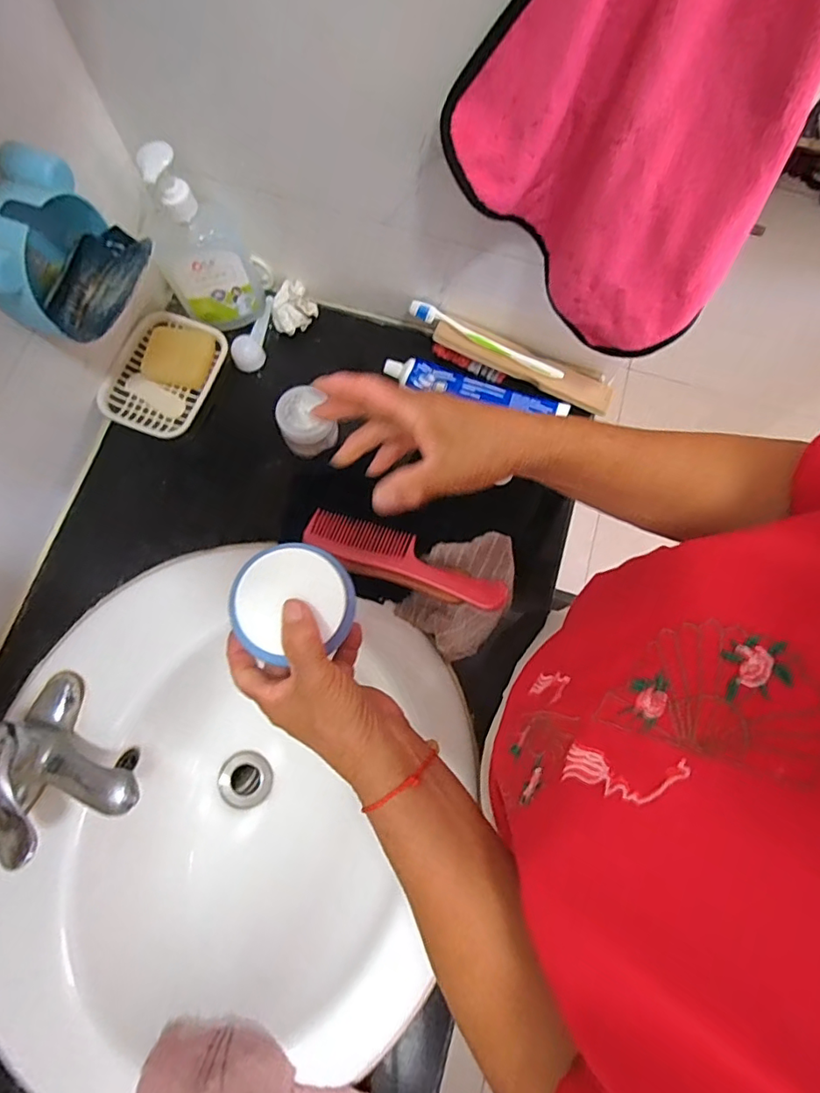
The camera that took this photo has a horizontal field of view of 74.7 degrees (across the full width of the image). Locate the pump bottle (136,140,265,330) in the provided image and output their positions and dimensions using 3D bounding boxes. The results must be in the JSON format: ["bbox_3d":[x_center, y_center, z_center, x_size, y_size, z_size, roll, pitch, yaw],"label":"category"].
[{"bbox_3d":[-0.205,-0.301,0.525,0.071,0.169,0.085,39,78,8],"label":"pump bottle"}]

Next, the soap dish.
[{"bbox_3d":[-0.266,-0.188,0.580,0.093,0.023,0.138,21,76,3],"label":"soap dish"}]

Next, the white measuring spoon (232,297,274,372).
[{"bbox_3d":[-0.174,-0.248,0.615,0.031,0.025,0.100,14,76,2],"label":"white measuring spoon"}]

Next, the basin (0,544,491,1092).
[{"bbox_3d":[-0.168,0.261,0.567,0.423,0.173,0.481,20,76,3],"label":"basin"}]

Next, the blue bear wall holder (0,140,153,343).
[{"bbox_3d":[-0.276,-0.226,0.432,0.089,0.101,0.113,15,76,2],"label":"blue bear wall holder"}]

